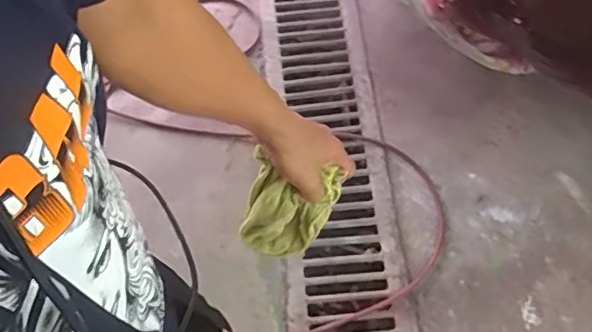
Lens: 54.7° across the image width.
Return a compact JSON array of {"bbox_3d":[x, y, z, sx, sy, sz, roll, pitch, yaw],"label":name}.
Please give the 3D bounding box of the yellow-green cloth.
[{"bbox_3d":[-0.008,0.052,0.673,0.106,0.141,0.066,10,58,7],"label":"yellow-green cloth"}]

